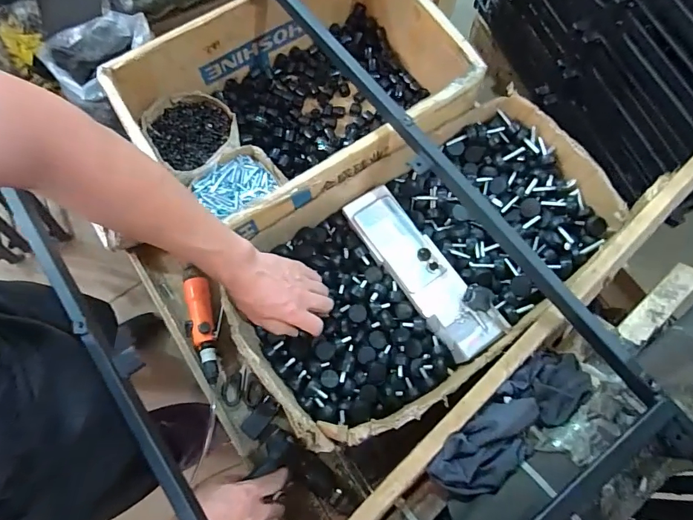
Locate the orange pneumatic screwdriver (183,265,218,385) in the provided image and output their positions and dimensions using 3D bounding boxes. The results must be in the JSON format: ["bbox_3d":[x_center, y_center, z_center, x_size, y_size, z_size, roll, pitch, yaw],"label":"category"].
[{"bbox_3d":[-0.252,0.113,0.720,0.045,0.041,0.194,-11,72,-4],"label":"orange pneumatic screwdriver"}]

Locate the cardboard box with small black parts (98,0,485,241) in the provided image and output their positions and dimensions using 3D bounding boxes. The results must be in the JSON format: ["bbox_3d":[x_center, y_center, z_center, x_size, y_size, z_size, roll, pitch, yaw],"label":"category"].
[{"bbox_3d":[-0.080,-0.272,0.735,0.519,0.164,0.364,-36,76,-11],"label":"cardboard box with small black parts"}]

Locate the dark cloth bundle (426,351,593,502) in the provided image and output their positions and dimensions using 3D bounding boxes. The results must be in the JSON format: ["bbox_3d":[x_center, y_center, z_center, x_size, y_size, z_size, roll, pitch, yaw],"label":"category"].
[{"bbox_3d":[0.204,0.194,0.508,0.231,0.042,0.074,-37,76,-11],"label":"dark cloth bundle"}]

